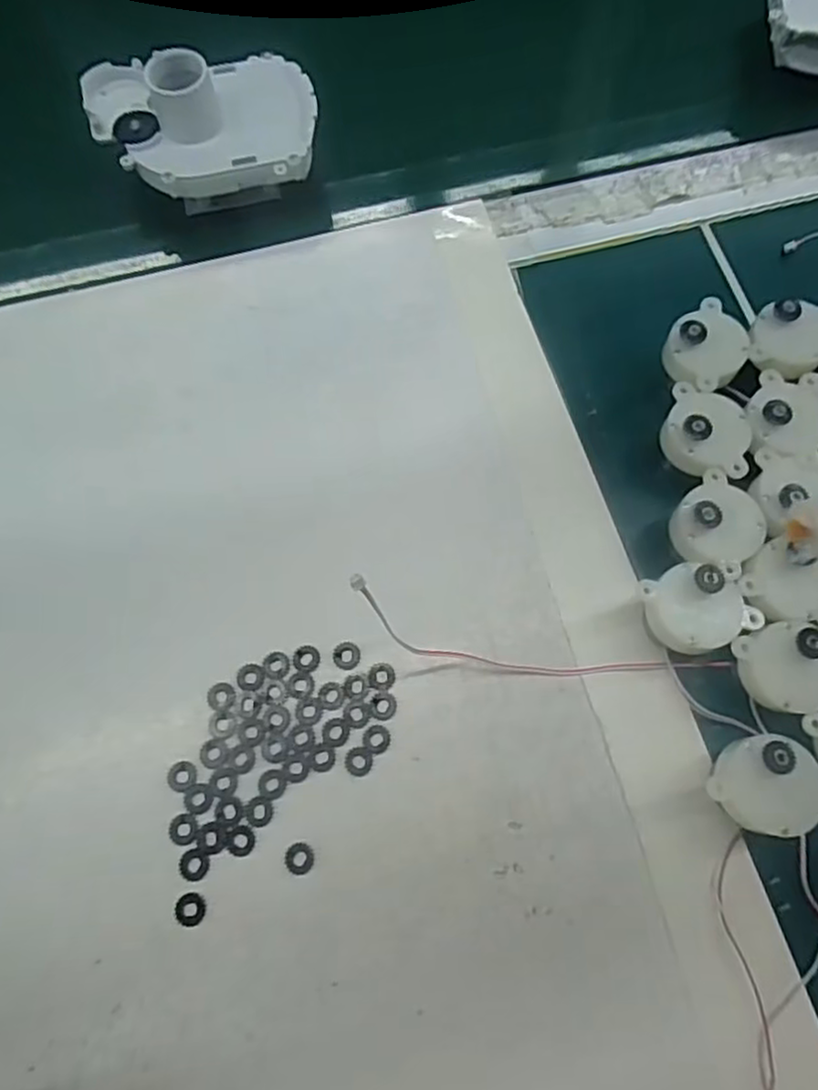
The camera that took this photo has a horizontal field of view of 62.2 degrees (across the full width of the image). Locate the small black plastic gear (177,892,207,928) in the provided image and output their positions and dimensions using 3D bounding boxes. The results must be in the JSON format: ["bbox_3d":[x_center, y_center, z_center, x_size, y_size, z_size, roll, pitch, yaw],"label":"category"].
[{"bbox_3d":[-0.076,0.127,0.235,0.010,0.004,0.011,0,72,1],"label":"small black plastic gear"}]

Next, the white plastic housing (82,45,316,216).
[{"bbox_3d":[-0.095,-0.195,0.316,0.100,0.053,0.068,-7,72,-2],"label":"white plastic housing"}]

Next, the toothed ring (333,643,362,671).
[{"bbox_3d":[-0.024,0.043,0.262,0.010,0.004,0.011,0,72,1],"label":"toothed ring"}]

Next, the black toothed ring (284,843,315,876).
[{"bbox_3d":[-0.039,0.112,0.240,0.011,0.004,0.010,0,72,1],"label":"black toothed ring"}]

